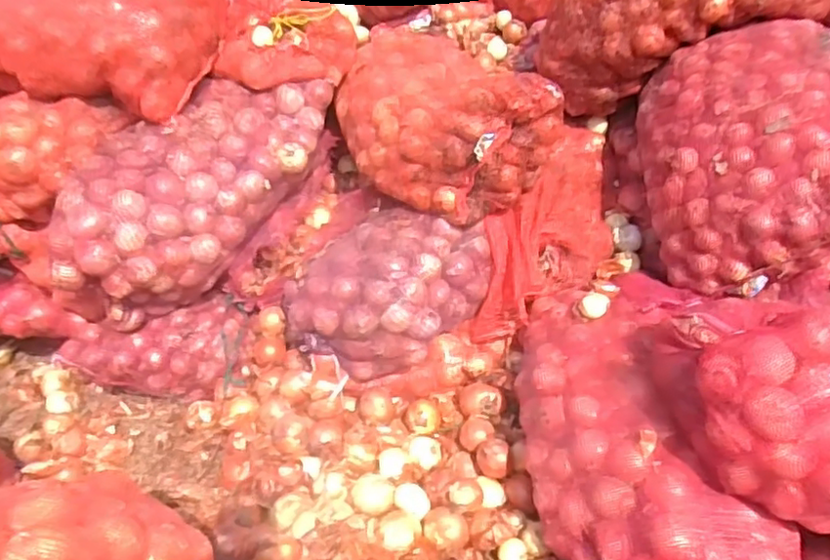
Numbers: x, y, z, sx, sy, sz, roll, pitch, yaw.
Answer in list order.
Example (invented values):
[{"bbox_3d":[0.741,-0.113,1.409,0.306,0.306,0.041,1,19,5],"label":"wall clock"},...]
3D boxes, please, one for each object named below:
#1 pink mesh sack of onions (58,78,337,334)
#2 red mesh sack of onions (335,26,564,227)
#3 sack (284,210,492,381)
[{"bbox_3d":[-0.484,-0.213,1.412,0.314,0.320,0.701,20,58,33],"label":"pink mesh sack of onions"},{"bbox_3d":[0.036,-0.396,1.509,0.400,0.264,0.649,-8,30,-11],"label":"red mesh sack of onions"},{"bbox_3d":[-0.055,0.029,1.340,0.350,0.264,0.319,14,33,25],"label":"sack"}]

